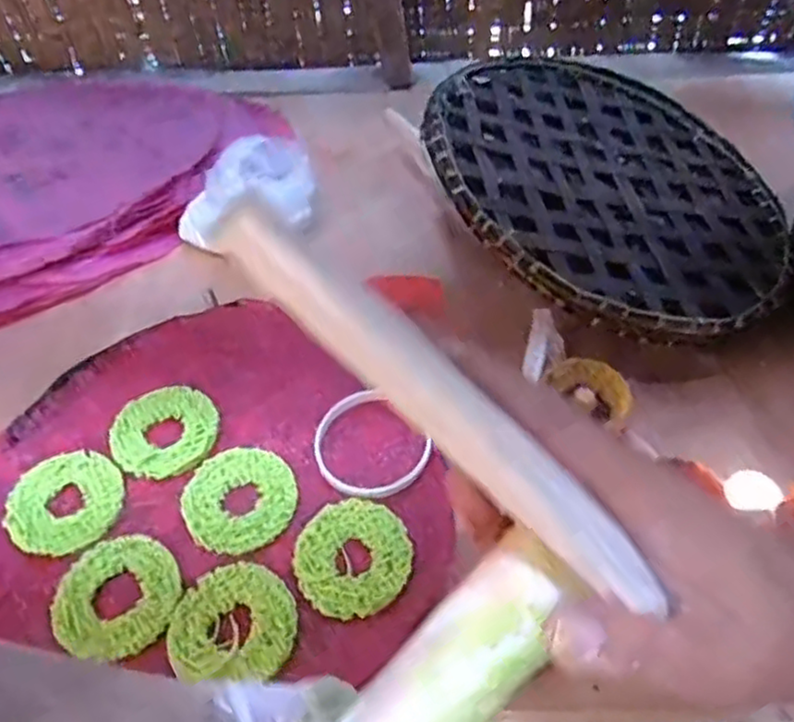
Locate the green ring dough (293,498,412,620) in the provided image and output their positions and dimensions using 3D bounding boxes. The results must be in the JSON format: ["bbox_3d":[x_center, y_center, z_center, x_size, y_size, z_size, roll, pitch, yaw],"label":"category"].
[{"bbox_3d":[-0.030,0.130,0.466,0.074,0.009,0.078,-1,48,1],"label":"green ring dough"}]

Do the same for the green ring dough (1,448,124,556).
[{"bbox_3d":[-0.237,0.100,0.498,0.076,0.006,0.078,-1,48,1],"label":"green ring dough"}]

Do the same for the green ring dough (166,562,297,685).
[{"bbox_3d":[-0.104,0.164,0.441,0.078,0.005,0.074,-2,48,0],"label":"green ring dough"}]

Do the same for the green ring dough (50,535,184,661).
[{"bbox_3d":[-0.182,0.152,0.455,0.077,0.008,0.079,-1,48,1],"label":"green ring dough"}]

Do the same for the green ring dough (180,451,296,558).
[{"bbox_3d":[-0.112,0.097,0.498,0.077,0.008,0.079,-1,48,1],"label":"green ring dough"}]

